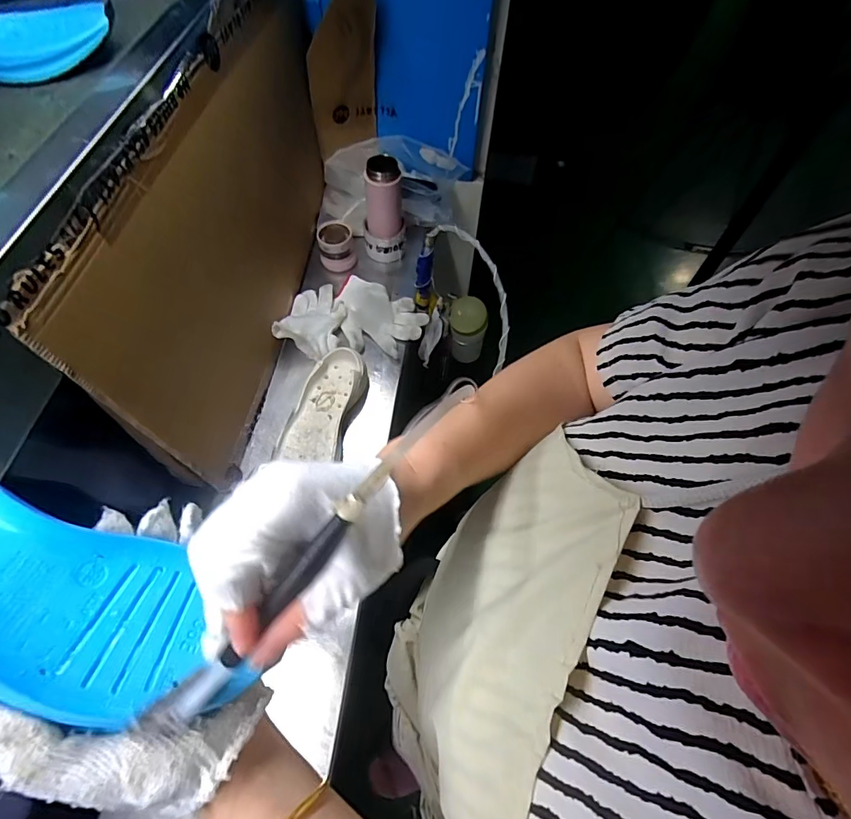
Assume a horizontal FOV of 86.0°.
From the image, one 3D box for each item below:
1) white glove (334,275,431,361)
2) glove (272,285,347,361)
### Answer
[{"bbox_3d":[-0.089,-0.160,0.805,0.167,0.033,0.133,22,62,8],"label":"white glove"},{"bbox_3d":[-0.192,-0.164,0.785,0.099,0.052,0.157,8,61,0],"label":"glove"}]

